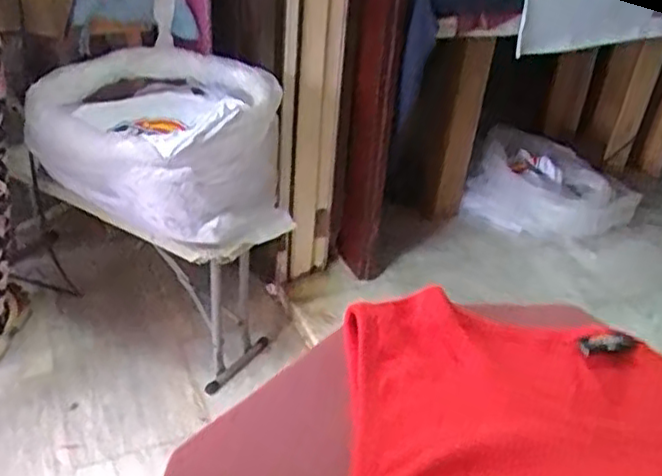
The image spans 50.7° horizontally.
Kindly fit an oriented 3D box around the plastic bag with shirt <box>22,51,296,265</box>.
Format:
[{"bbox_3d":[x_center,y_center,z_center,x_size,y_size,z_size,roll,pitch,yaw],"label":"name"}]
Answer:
[{"bbox_3d":[-0.364,-0.190,1.536,0.574,0.303,0.367,23,36,25],"label":"plastic bag with shirt"}]

